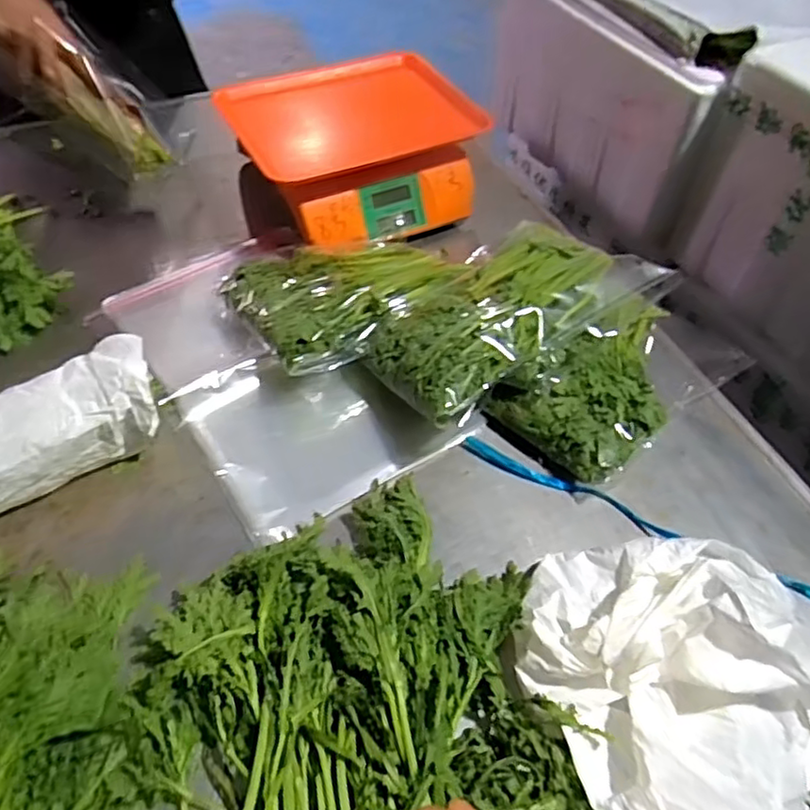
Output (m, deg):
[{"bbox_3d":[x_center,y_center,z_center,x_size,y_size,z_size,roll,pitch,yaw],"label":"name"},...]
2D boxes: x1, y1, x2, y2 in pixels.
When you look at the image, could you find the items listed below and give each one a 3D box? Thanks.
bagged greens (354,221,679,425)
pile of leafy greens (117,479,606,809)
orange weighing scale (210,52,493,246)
[{"bbox_3d":[0.107,-0.111,0.676,0.328,0.059,0.201,-34,61,-26],"label":"bagged greens"},{"bbox_3d":[-0.024,0.239,0.444,0.282,0.052,0.358,-21,56,-18],"label":"pile of leafy greens"},{"bbox_3d":[-0.064,-0.323,0.836,0.281,0.121,0.254,-23,56,-19],"label":"orange weighing scale"}]

